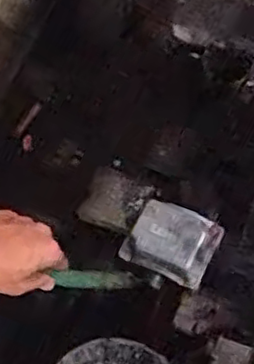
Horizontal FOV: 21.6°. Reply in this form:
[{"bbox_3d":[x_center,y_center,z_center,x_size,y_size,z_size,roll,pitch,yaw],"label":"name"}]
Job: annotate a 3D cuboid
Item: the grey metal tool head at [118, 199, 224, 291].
[{"bbox_3d":[0.046,0.058,0.659,0.080,0.030,0.073,22,64,13],"label":"grey metal tool head"}]

